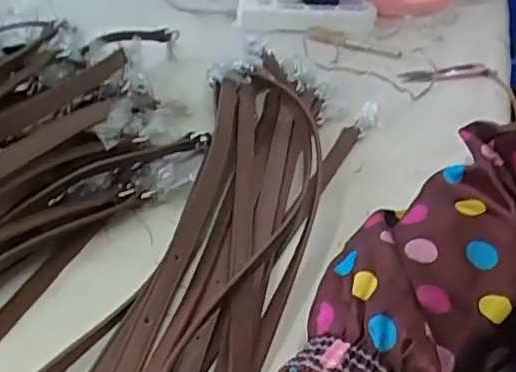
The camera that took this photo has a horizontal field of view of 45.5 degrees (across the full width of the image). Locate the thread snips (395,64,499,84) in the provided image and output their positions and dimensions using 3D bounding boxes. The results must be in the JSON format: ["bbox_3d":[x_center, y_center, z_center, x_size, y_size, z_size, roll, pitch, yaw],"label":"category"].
[{"bbox_3d":[0.211,-0.125,0.691,0.109,0.011,0.030,-3,35,-11],"label":"thread snips"}]

